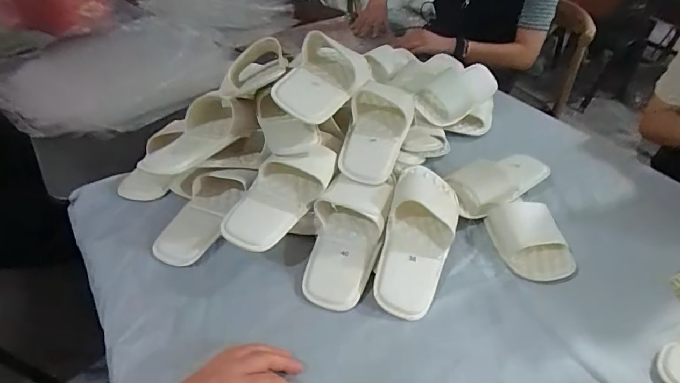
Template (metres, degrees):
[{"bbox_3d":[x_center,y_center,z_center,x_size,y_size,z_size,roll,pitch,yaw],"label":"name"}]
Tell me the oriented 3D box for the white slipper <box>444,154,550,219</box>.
[{"bbox_3d":[0.260,-0.021,0.724,0.212,0.060,0.100,-24,46,-30],"label":"white slipper"}]

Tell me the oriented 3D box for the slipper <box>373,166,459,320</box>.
[{"bbox_3d":[0.106,0.055,0.581,0.093,0.052,0.233,13,58,13],"label":"slipper"}]

